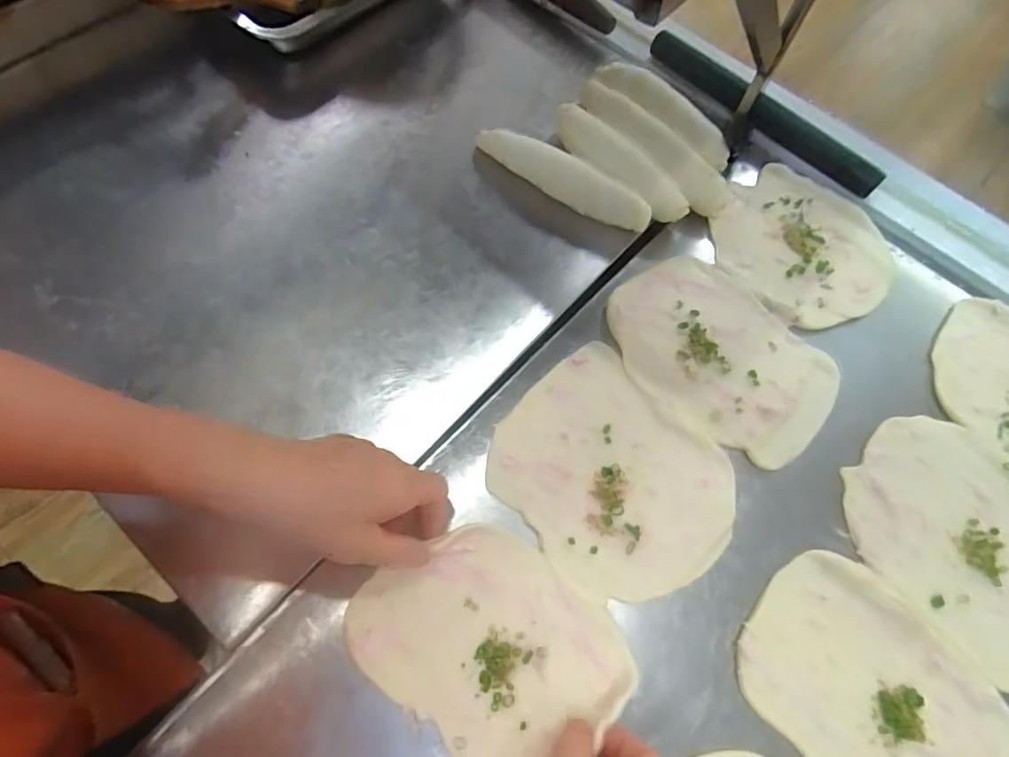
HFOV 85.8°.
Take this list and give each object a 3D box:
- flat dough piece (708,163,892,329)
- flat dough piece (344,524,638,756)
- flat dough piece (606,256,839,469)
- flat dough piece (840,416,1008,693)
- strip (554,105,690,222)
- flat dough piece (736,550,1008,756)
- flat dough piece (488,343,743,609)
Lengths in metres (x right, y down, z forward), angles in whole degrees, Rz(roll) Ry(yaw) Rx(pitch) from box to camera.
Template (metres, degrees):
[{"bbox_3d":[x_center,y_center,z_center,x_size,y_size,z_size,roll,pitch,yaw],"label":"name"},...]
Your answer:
[{"bbox_3d":[0.258,-0.116,0.472,0.145,0.005,0.147,1,68,-2],"label":"flat dough piece"},{"bbox_3d":[-0.009,0.162,0.332,0.152,0.007,0.120,43,72,13],"label":"flat dough piece"},{"bbox_3d":[0.166,-0.020,0.423,0.129,0.007,0.174,-39,75,-16],"label":"flat dough piece"},{"bbox_3d":[0.329,0.115,0.383,0.141,0.008,0.174,-41,76,-17],"label":"flat dough piece"},{"bbox_3d":[0.098,-0.187,0.472,0.144,0.042,0.022,40,72,12],"label":"strip"},{"bbox_3d":[0.238,0.204,0.338,0.124,0.004,0.179,-38,75,-16],"label":"flat dough piece"},{"bbox_3d":[0.074,0.068,0.379,0.138,0.005,0.163,-42,76,-17],"label":"flat dough piece"}]

